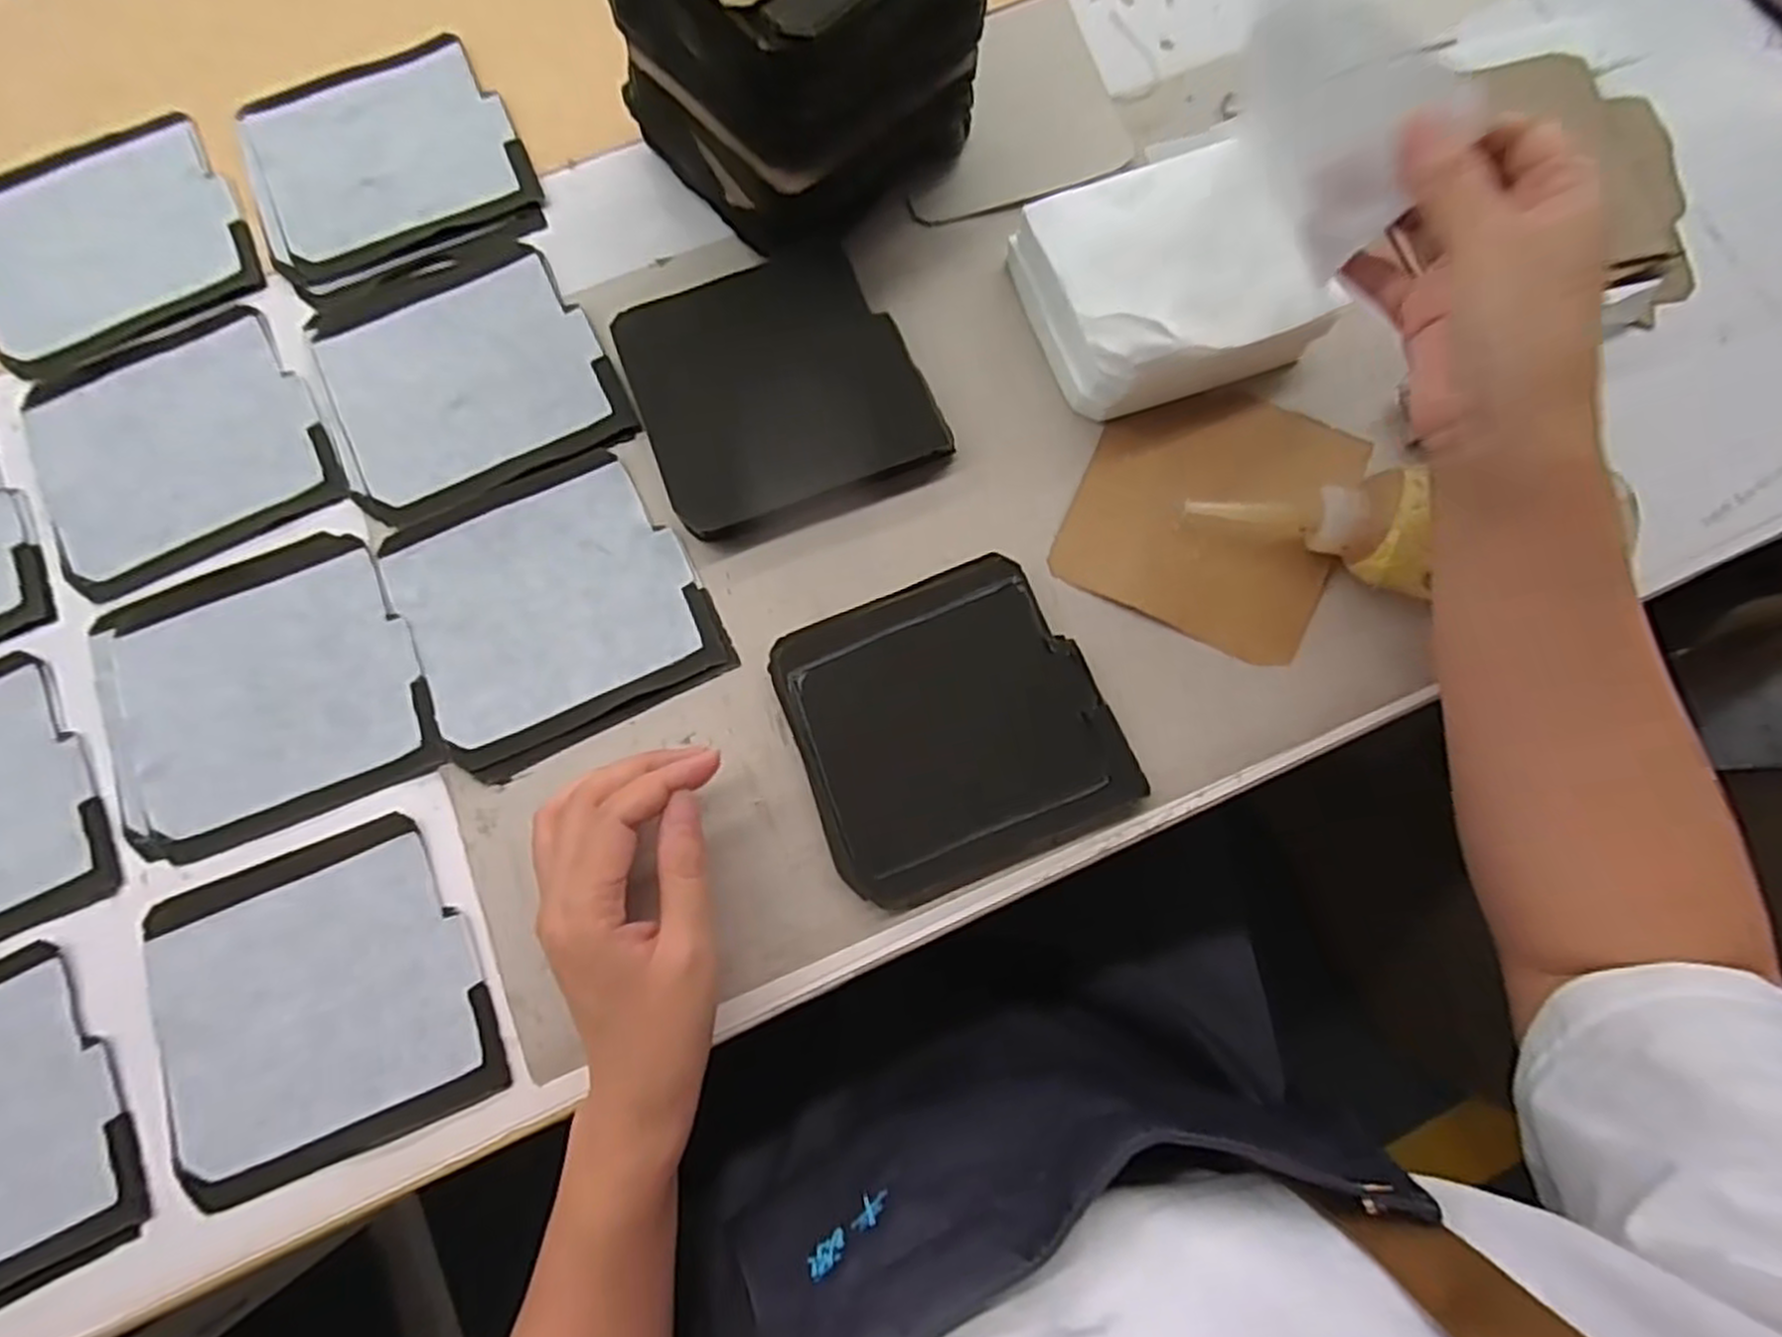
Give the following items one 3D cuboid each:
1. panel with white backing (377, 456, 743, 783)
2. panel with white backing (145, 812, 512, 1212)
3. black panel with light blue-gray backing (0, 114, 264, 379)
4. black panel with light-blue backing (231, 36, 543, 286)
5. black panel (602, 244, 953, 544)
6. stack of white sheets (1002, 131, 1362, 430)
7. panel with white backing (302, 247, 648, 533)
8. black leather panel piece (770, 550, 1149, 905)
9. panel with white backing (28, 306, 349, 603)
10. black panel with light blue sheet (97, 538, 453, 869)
[{"bbox_3d":[-0.165,-0.031,0.379,0.134,0.004,0.133,-27,80,-6],"label":"panel with white backing"},{"bbox_3d":[-0.248,0.143,0.340,0.132,0.009,0.130,-21,79,-4],"label":"panel with white backing"},{"bbox_3d":[-0.422,-0.231,0.415,0.135,0.009,0.116,-26,80,-5],"label":"black panel with light blue-gray backing"},{"bbox_3d":[-0.280,-0.283,0.427,0.137,0.009,0.119,-27,80,-6],"label":"black panel with light-blue backing"},{"bbox_3d":[-0.058,-0.145,0.396,0.135,0.017,0.130,-21,79,-4],"label":"black panel"},{"bbox_3d":[0.140,-0.191,0.390,0.129,0.048,0.118,-18,79,-4],"label":"stack of white sheets"},{"bbox_3d":[-0.221,-0.153,0.406,0.139,0.009,0.133,-24,80,-5],"label":"panel with white backing"},{"bbox_3d":[0.026,0.025,0.364,0.137,0.011,0.134,-23,80,-5],"label":"black leather panel piece"},{"bbox_3d":[-0.365,-0.114,0.397,0.134,0.009,0.129,-28,80,-6],"label":"panel with white backing"},{"bbox_3d":[-0.296,0.009,0.369,0.139,0.010,0.130,-21,79,-4],"label":"black panel with light blue sheet"}]

